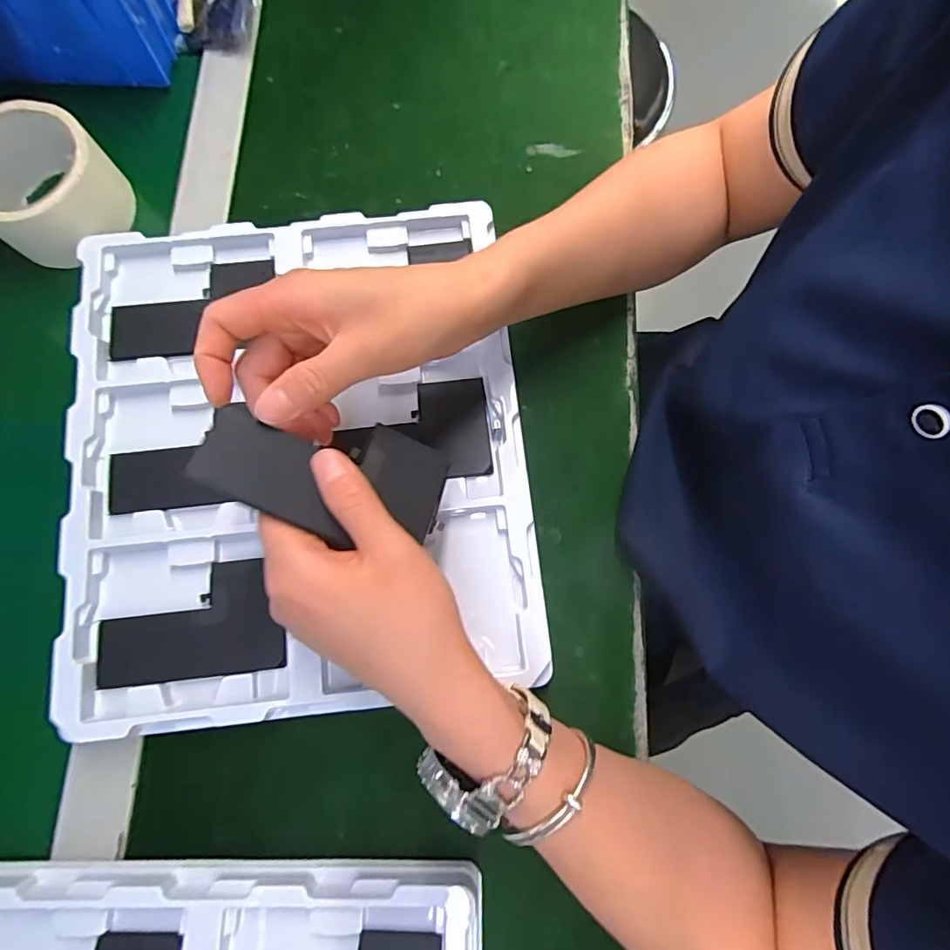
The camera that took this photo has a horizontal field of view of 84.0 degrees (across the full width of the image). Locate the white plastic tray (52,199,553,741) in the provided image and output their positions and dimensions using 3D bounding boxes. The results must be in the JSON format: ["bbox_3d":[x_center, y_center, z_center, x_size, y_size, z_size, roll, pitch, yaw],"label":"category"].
[{"bbox_3d":[-0.110,-0.019,0.334,0.276,0.021,0.312,-6,76,-3],"label":"white plastic tray"}]

